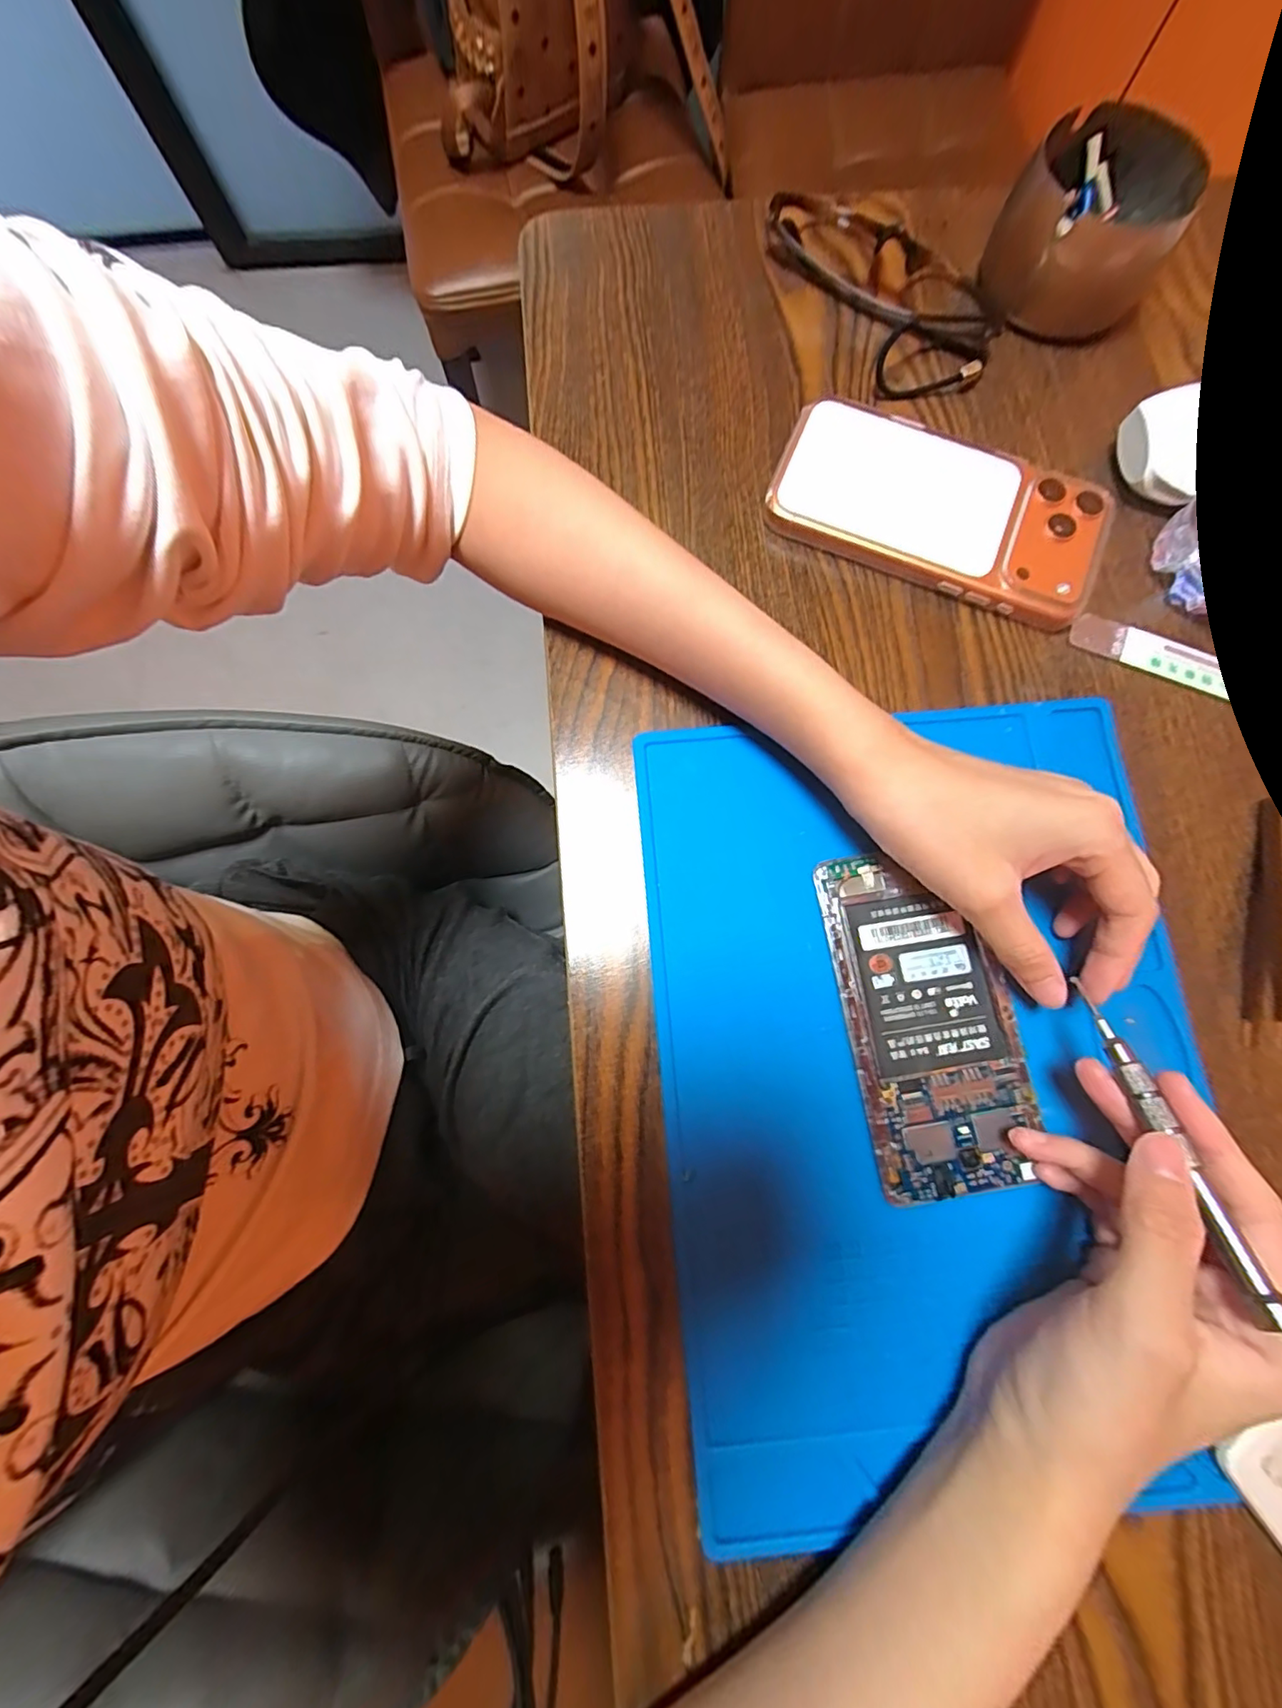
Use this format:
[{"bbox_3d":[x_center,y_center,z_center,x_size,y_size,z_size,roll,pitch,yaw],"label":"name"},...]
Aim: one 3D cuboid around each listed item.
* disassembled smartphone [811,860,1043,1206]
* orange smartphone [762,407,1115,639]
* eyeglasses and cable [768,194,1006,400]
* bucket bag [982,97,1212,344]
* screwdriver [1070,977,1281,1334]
[{"bbox_3d":[0.120,0.068,0.238,0.069,0.005,0.139,-14,79,-3],"label":"disassembled smartphone"},{"bbox_3d":[0.151,-0.175,0.285,0.162,0.016,0.079,23,80,4],"label":"orange smartphone"},{"bbox_3d":[0.141,-0.318,0.306,0.084,0.026,0.144,-30,81,-6],"label":"eyeglasses and cable"},{"bbox_3d":[0.236,-0.333,0.298,0.083,0.048,0.086,27,80,4],"label":"bucket bag"},{"bbox_3d":[0.178,0.093,0.189,0.009,0.008,0.099,-9,59,-3],"label":"screwdriver"}]

